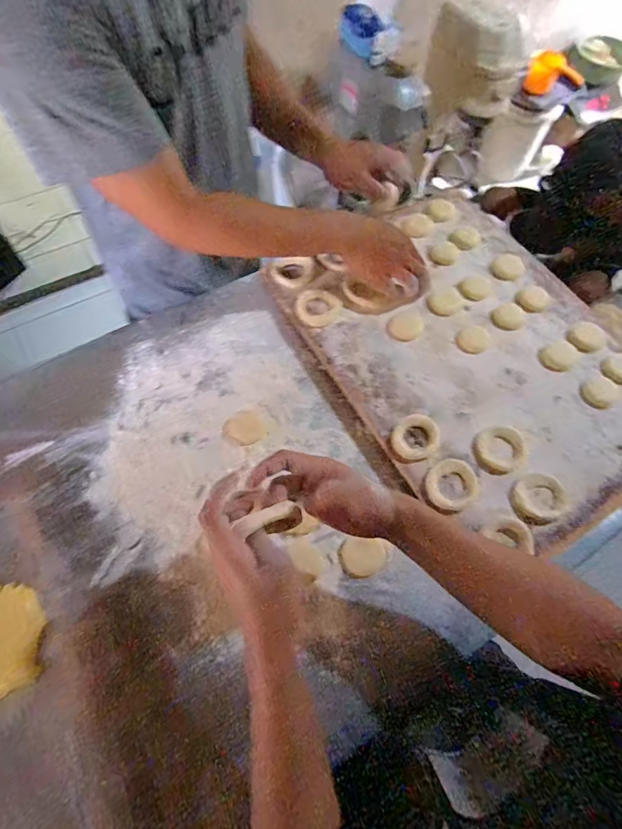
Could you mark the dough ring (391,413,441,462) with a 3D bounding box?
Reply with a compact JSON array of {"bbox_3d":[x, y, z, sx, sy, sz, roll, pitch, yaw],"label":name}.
[{"bbox_3d":[0.142,0.033,0.580,0.067,0.012,0.064,1,63,-1],"label":"dough ring"}]

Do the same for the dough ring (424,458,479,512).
[{"bbox_3d":[0.182,0.090,0.549,0.069,0.010,0.064,1,63,-1],"label":"dough ring"}]

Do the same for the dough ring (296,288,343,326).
[{"bbox_3d":[0.013,-0.172,0.678,0.064,0.011,0.066,1,63,-1],"label":"dough ring"}]

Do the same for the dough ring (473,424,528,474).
[{"bbox_3d":[0.250,0.045,0.567,0.069,0.009,0.064,1,63,-1],"label":"dough ring"}]

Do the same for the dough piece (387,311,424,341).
[{"bbox_3d":[0.150,-0.137,0.665,0.055,0.012,0.044,-23,66,-12],"label":"dough piece"}]

